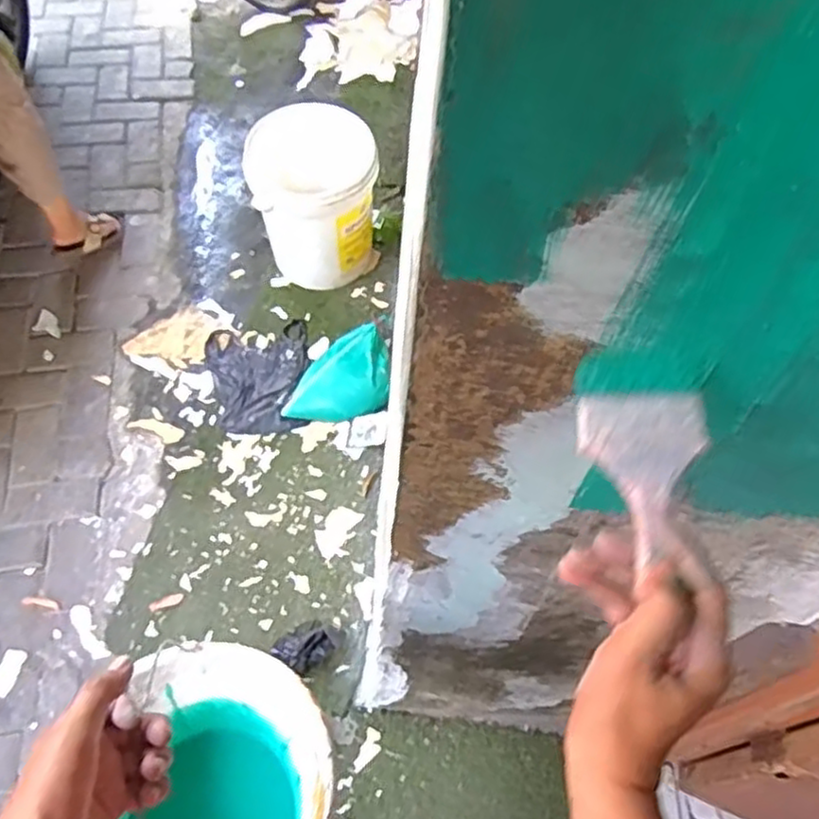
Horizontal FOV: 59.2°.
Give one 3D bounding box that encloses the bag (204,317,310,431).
[{"bbox_3d":[-0.376,-0.079,1.770,0.250,0.054,0.333,-3,57,-7],"label":"bag"}]

